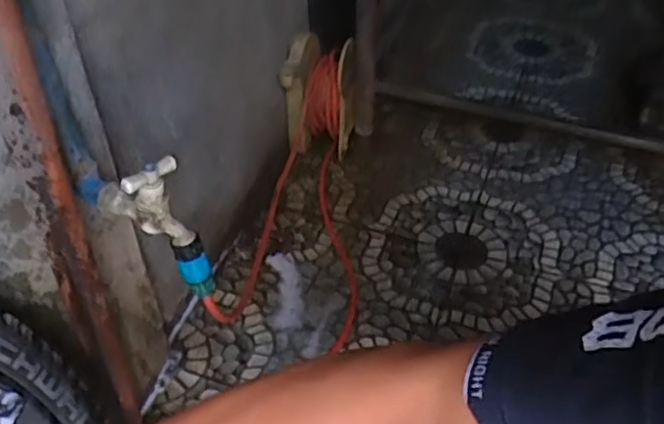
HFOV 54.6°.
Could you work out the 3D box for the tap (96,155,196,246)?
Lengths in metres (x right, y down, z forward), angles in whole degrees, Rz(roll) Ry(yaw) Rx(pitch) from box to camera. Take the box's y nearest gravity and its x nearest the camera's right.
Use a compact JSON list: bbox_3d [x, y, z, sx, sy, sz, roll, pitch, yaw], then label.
[{"bbox_3d":[-0.194,-0.015,0.657,0.106,0.077,0.051,4,43,4],"label":"tap"}]

